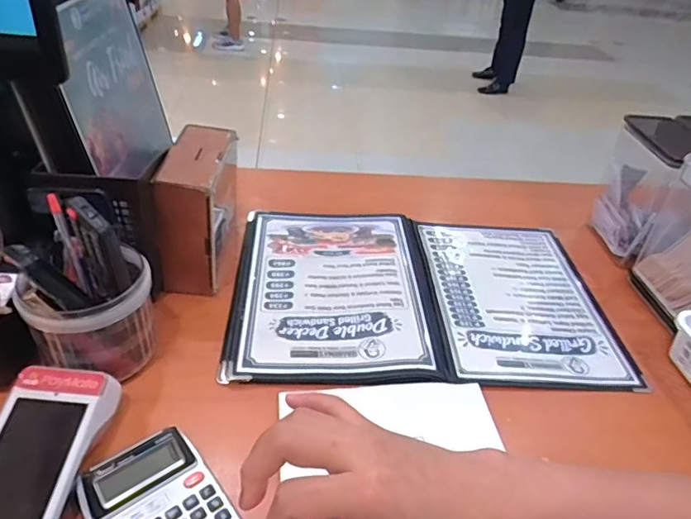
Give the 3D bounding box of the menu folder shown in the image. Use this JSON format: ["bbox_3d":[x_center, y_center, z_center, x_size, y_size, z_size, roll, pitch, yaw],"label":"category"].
[{"bbox_3d":[0.096,0.016,0.692,0.467,0.013,0.366,2,37,-4],"label":"menu folder"}]

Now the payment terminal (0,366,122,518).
[{"bbox_3d":[-0.251,0.166,0.417,0.086,0.056,0.162,6,37,0],"label":"payment terminal"}]

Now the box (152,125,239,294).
[{"bbox_3d":[-0.178,-0.066,0.648,0.072,0.155,0.160,4,37,-3],"label":"box"}]

